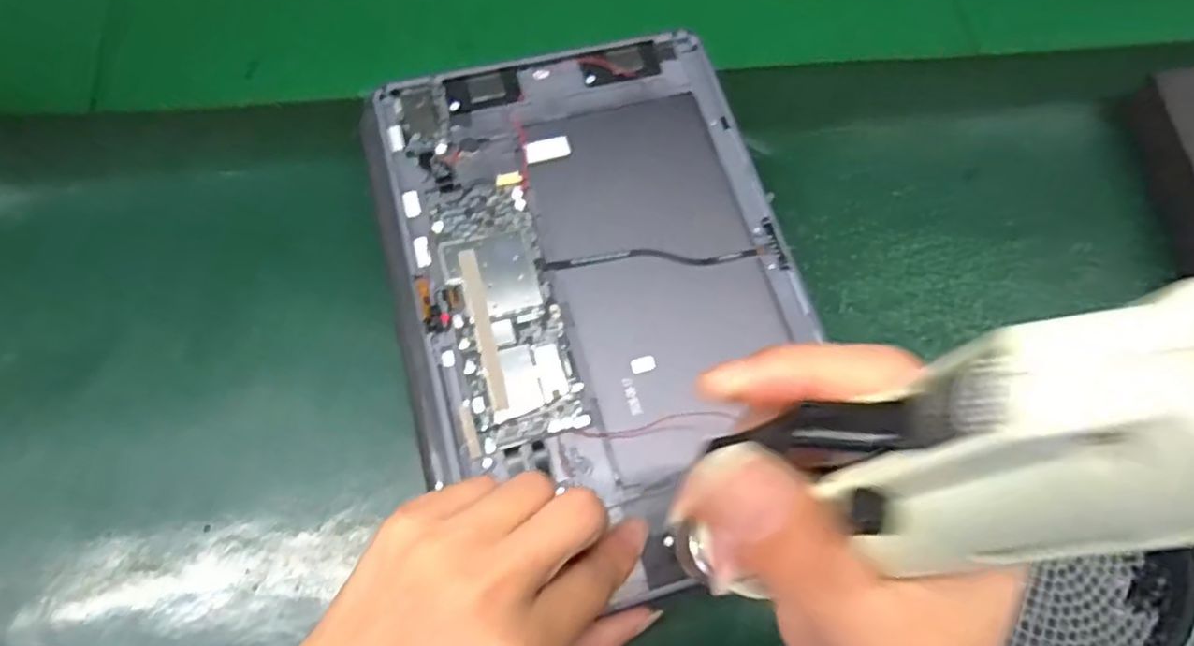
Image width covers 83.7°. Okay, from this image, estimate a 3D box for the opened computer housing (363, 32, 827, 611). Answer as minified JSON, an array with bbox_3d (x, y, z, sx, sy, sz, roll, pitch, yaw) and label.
[{"bbox_3d":[0.001,-0.020,0.300,0.175,0.011,0.247,-16,71,-8],"label":"opened computer housing"}]

